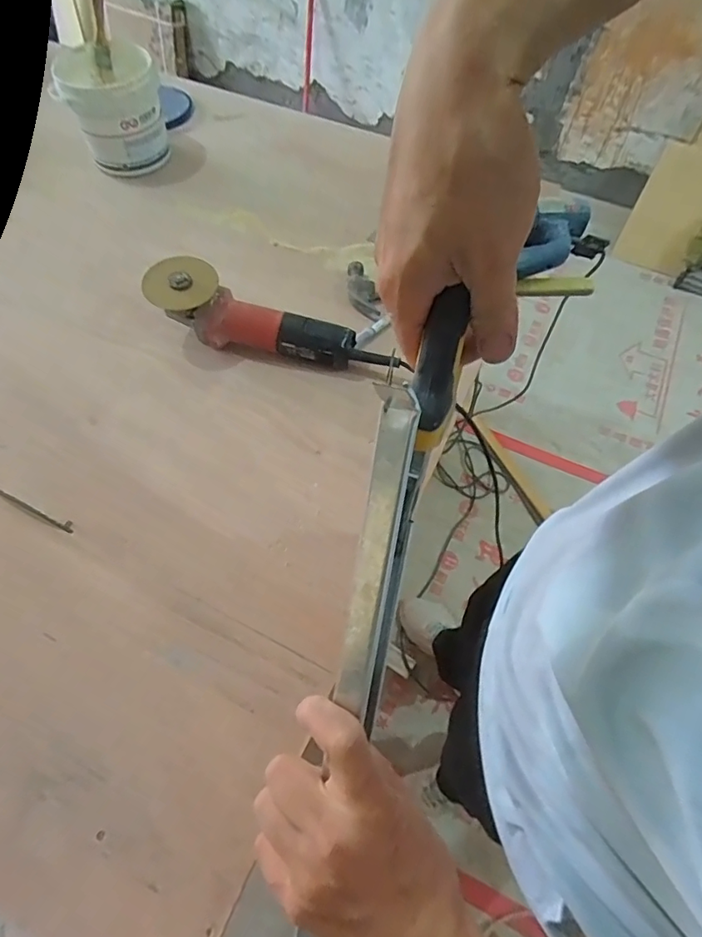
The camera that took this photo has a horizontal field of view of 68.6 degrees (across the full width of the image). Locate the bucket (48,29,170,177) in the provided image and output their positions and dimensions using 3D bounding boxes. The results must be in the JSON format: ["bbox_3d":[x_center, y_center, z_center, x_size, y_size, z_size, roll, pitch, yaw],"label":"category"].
[{"bbox_3d":[-0.401,-0.614,0.891,0.153,0.176,0.161,0,61,1],"label":"bucket"}]

